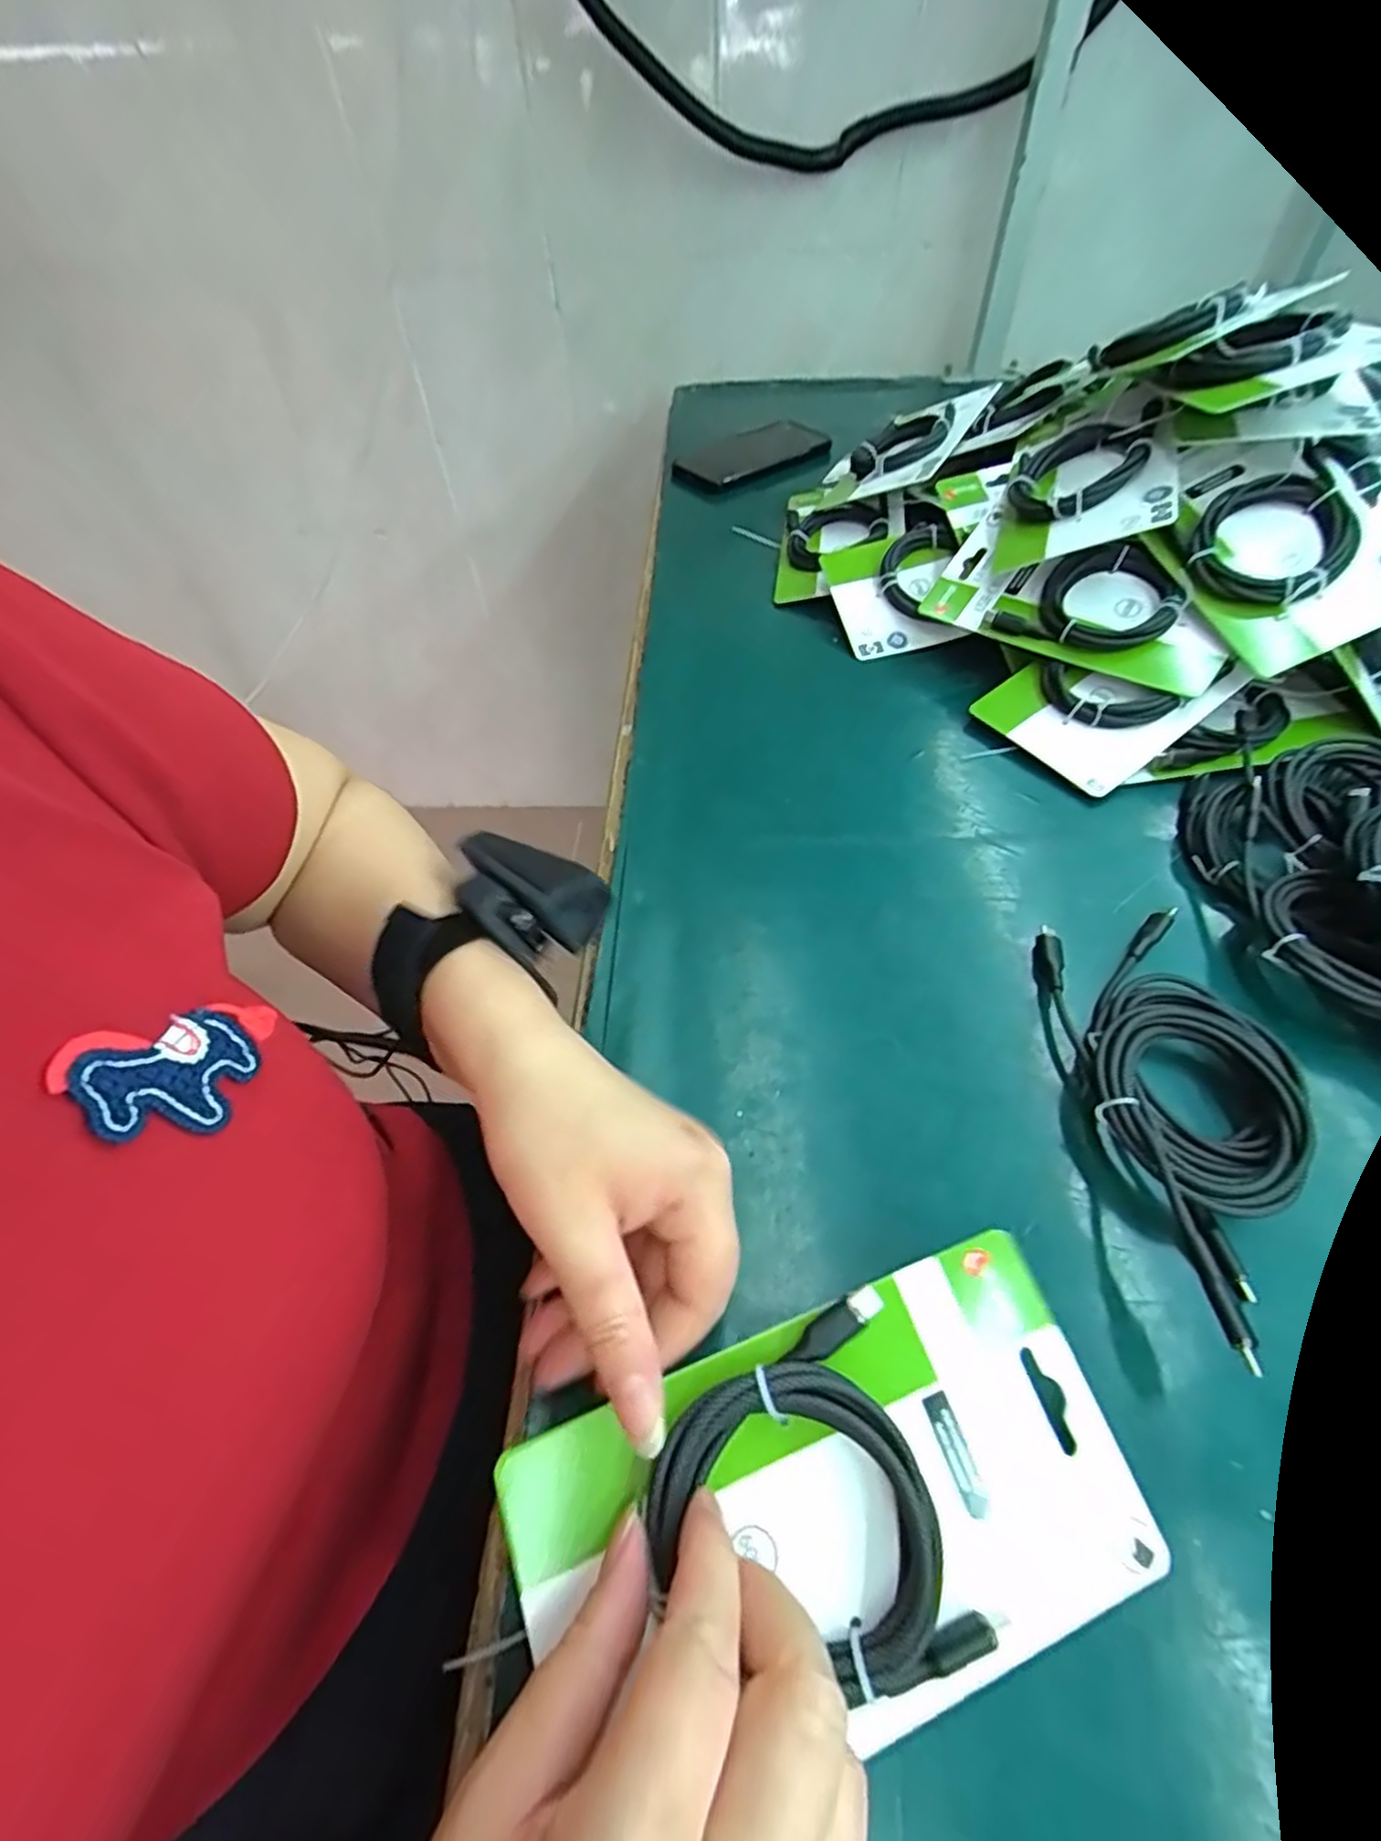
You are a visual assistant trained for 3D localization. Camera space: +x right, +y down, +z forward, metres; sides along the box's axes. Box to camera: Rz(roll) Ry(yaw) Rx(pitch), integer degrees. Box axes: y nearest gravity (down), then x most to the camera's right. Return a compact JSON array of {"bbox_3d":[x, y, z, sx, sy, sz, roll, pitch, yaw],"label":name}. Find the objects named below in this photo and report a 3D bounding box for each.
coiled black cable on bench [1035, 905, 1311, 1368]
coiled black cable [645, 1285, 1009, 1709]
[{"bbox_3d":[0.202,0.068,0.289,0.077,0.022,0.176,0,54,4],"label":"coiled black cable on bench"},{"bbox_3d":[0.032,0.167,0.204,0.083,0.026,0.086,-14,53,-7],"label":"coiled black cable"}]

